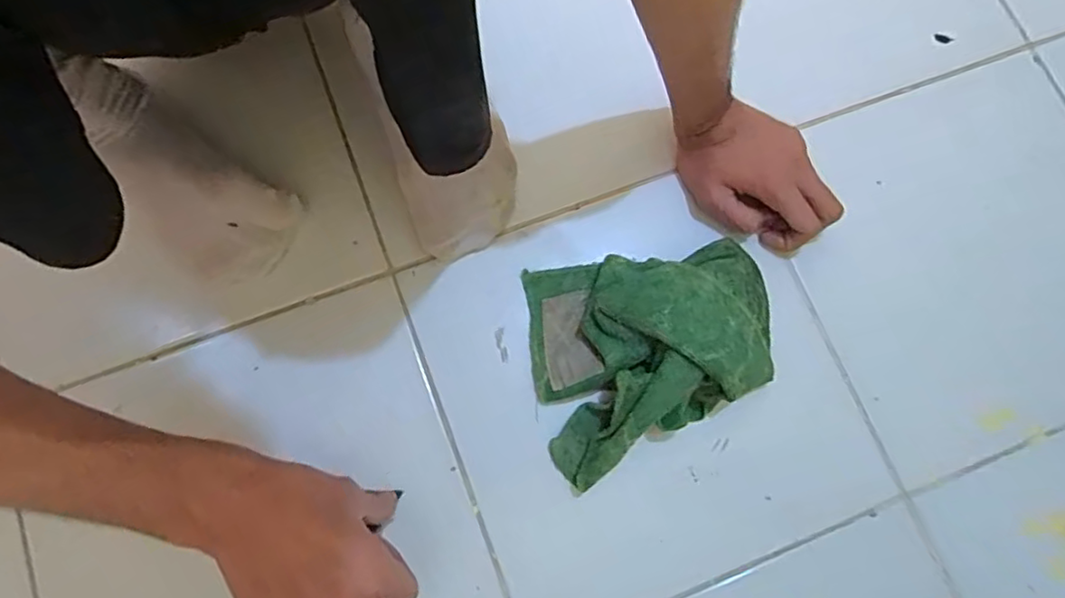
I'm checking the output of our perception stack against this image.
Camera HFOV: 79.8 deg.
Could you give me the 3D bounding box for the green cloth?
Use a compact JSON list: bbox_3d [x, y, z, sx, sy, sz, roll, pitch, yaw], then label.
[{"bbox_3d":[0.090,0.038,0.461,0.171,0.059,0.155,-9,77,-4],"label":"green cloth"}]

